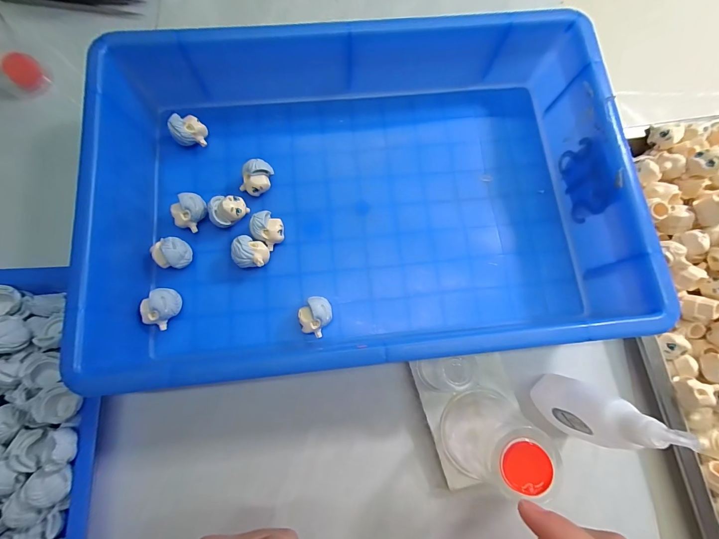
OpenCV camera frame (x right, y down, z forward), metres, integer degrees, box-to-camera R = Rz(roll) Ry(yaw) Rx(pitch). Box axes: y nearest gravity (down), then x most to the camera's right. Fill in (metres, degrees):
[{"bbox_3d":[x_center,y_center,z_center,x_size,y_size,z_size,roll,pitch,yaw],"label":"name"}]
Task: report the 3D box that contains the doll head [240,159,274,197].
[{"bbox_3d":[-0.082,-0.073,0.252,0.020,0.024,0.026,28,80,5],"label":"doll head"}]

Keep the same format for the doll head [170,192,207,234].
[{"bbox_3d":[-0.133,-0.045,0.245,0.017,0.022,0.027,32,80,5],"label":"doll head"}]

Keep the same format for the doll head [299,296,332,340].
[{"bbox_3d":[-0.032,0.035,0.232,0.022,0.025,0.027,36,80,6],"label":"doll head"}]

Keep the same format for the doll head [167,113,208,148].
[{"bbox_3d":[-0.142,-0.116,0.260,0.023,0.025,0.021,0,79,-1],"label":"doll head"}]

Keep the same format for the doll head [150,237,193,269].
[{"bbox_3d":[-0.142,-0.011,0.236,0.023,0.026,0.020,-42,82,-8],"label":"doll head"}]

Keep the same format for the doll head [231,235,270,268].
[{"bbox_3d":[-0.084,-0.011,0.241,0.026,0.024,0.023,26,80,4],"label":"doll head"}]

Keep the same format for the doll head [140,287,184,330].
[{"bbox_3d":[-0.145,0.028,0.228,0.020,0.025,0.027,39,81,6],"label":"doll head"}]

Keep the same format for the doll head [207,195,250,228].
[{"bbox_3d":[-0.105,-0.047,0.246,0.023,0.022,0.027,40,81,7],"label":"doll head"}]

